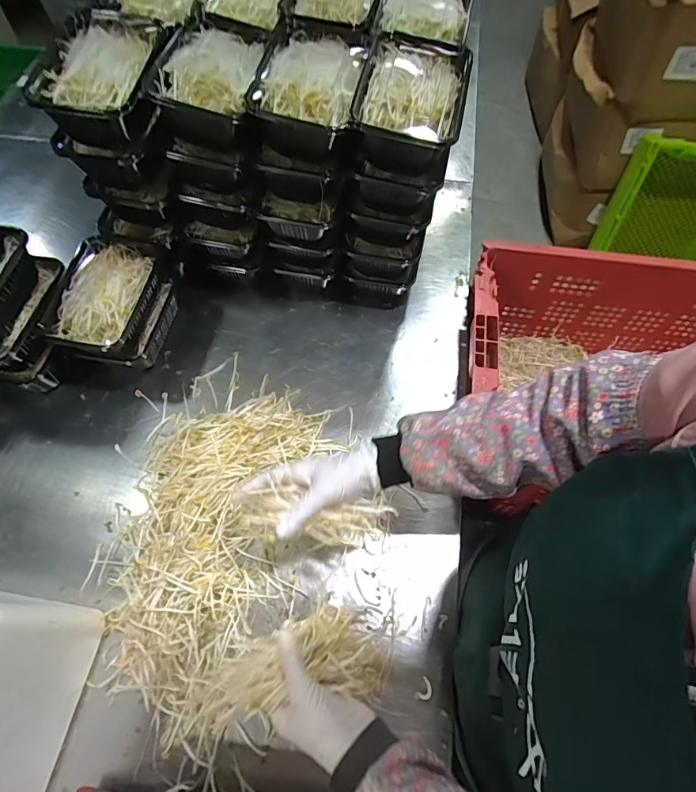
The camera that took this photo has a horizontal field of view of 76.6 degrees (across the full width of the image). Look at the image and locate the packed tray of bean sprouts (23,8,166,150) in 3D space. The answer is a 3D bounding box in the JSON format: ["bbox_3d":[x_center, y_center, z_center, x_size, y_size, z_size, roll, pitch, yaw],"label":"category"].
[{"bbox_3d":[-0.294,-0.386,0.541,0.142,0.074,0.177,-2,63,0],"label":"packed tray of bean sprouts"}]

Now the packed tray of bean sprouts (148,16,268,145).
[{"bbox_3d":[-0.163,-0.380,0.538,0.119,0.069,0.177,7,63,4],"label":"packed tray of bean sprouts"}]

